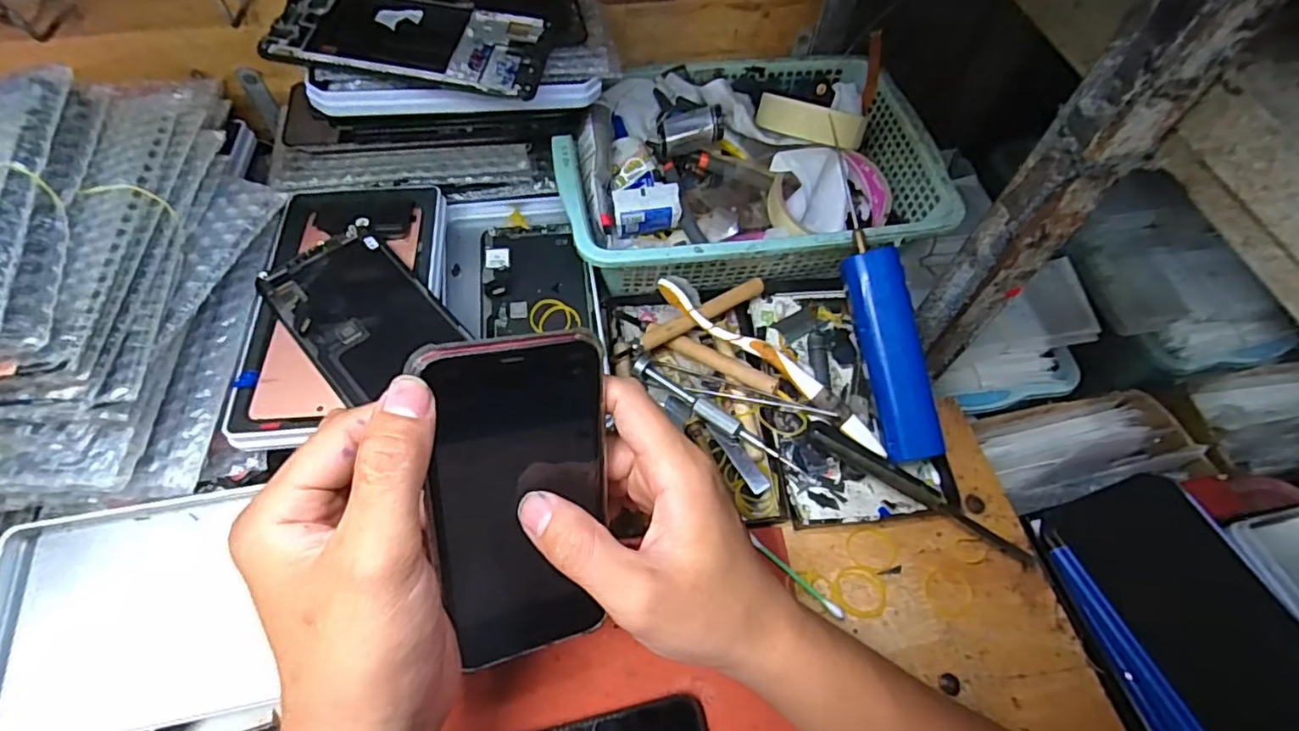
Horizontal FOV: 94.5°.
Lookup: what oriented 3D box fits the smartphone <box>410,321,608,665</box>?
[{"bbox_3d":[-0.054,0.059,0.258,0.073,0.148,0.012,-11,20,-25],"label":"smartphone"}]

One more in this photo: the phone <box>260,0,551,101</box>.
[{"bbox_3d":[-0.137,-0.193,0.352,0.150,0.014,0.071,5,60,0],"label":"phone"}]

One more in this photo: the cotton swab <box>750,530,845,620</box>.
[{"bbox_3d":[0.085,0.121,0.346,0.064,0.005,0.006,39,65,18],"label":"cotton swab"}]

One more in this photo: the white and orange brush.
[{"bbox_3d":[0.079,-0.002,0.398,0.178,0.030,0.019,36,64,17],"label":"white and orange brush"}]

